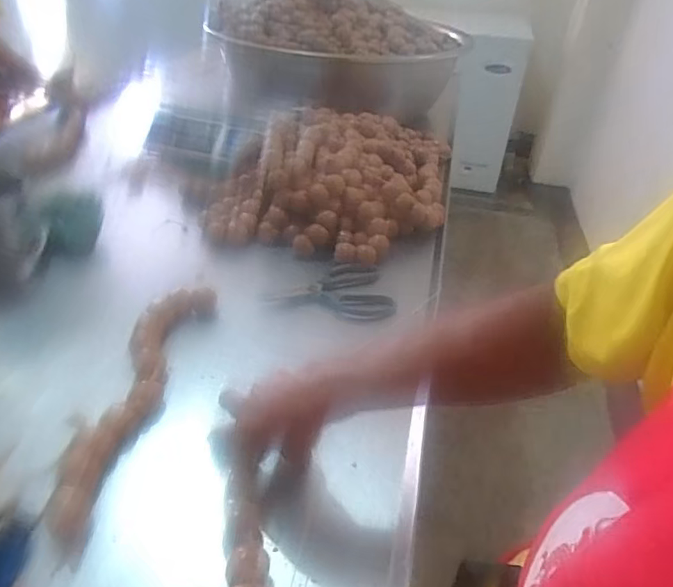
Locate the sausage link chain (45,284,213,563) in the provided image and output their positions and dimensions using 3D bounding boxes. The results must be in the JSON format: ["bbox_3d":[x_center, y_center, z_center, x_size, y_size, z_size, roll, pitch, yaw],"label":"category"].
[{"bbox_3d":[-0.228,0.106,0.571,0.070,0.033,0.360,8,37,4],"label":"sausage link chain"}]

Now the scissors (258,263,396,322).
[{"bbox_3d":[-0.015,-0.005,0.760,0.185,0.011,0.124,-1,37,-8],"label":"scissors"}]

